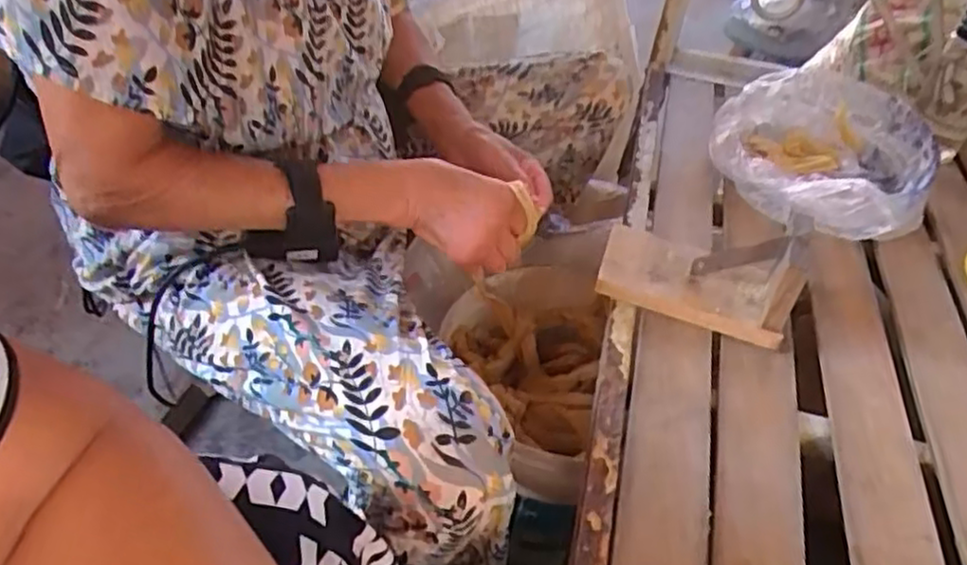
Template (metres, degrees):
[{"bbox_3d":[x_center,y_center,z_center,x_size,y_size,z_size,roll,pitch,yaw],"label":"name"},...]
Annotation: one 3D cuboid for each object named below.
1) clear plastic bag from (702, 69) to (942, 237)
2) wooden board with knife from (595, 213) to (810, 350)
[{"bbox_3d":[0.383,-0.150,0.812,0.226,0.077,0.309,20,48,24],"label":"clear plastic bag"},{"bbox_3d":[0.184,-0.020,0.614,0.158,0.083,0.091,11,44,16],"label":"wooden board with knife"}]

